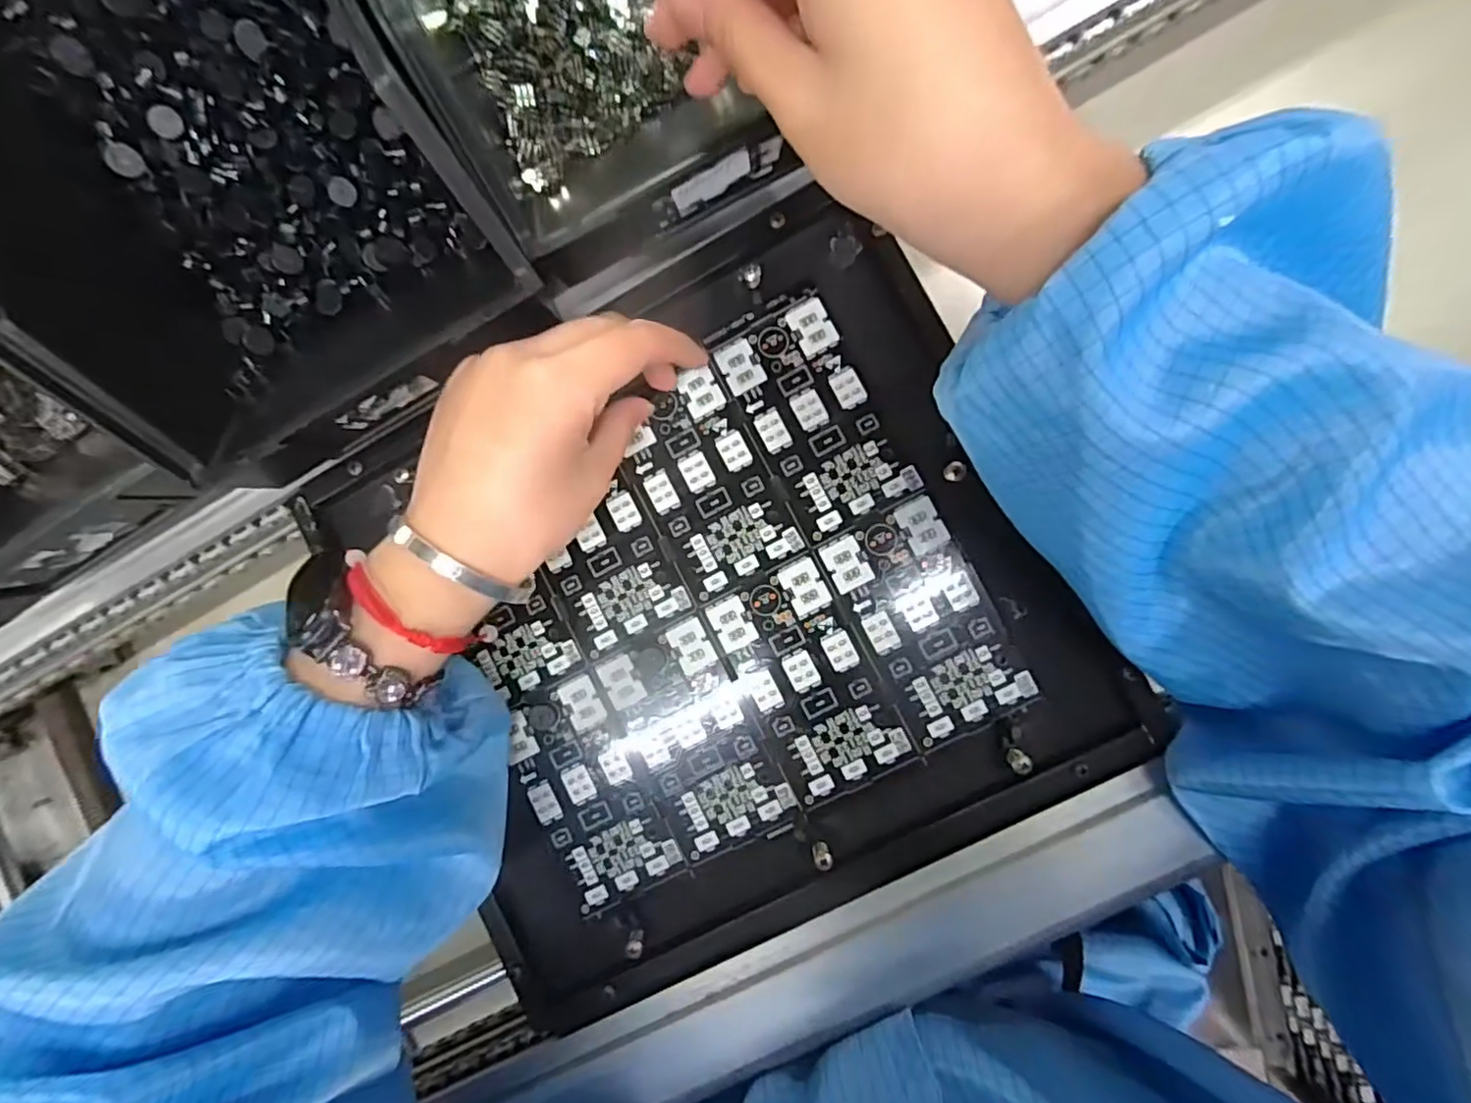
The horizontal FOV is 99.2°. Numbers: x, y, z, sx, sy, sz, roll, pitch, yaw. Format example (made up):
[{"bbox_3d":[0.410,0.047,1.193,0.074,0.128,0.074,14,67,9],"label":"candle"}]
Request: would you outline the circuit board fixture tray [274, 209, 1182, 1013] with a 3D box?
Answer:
[{"bbox_3d":[-0.013,0.029,0.276,0.282,0.013,0.268,-28,86,6],"label":"circuit board fixture tray"}]

